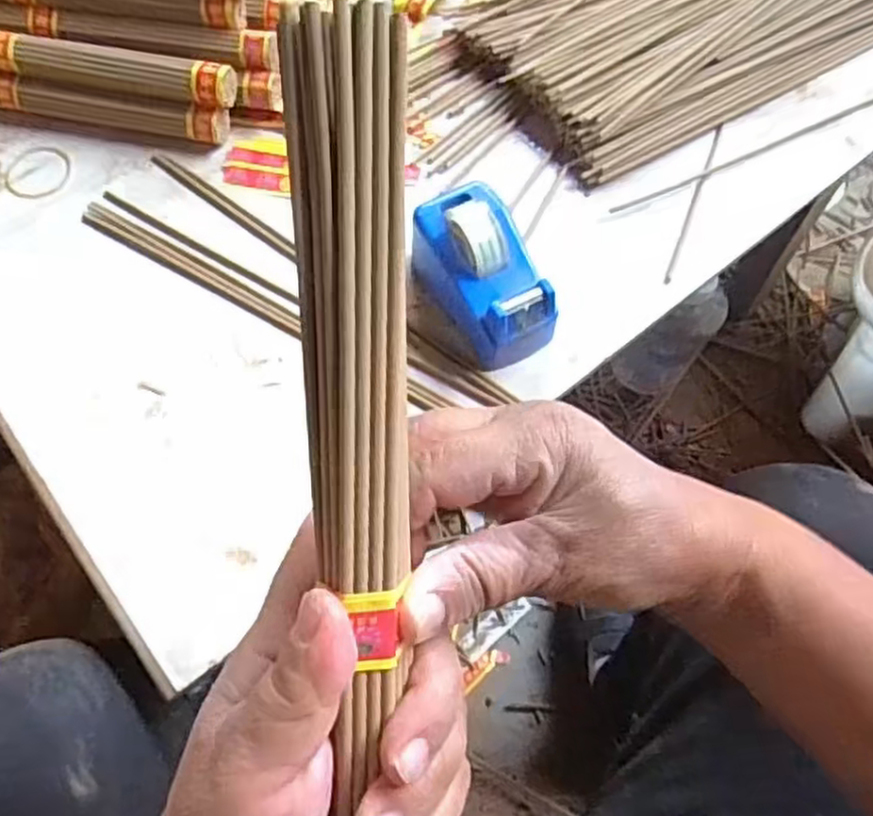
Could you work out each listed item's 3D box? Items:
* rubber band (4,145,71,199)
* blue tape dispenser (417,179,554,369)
[{"bbox_3d":[-0.277,-0.165,0.507,0.045,0.004,0.046,0,66,0],"label":"rubber band"},{"bbox_3d":[0.028,-0.078,0.436,0.057,0.061,0.103,-25,69,-11],"label":"blue tape dispenser"}]

